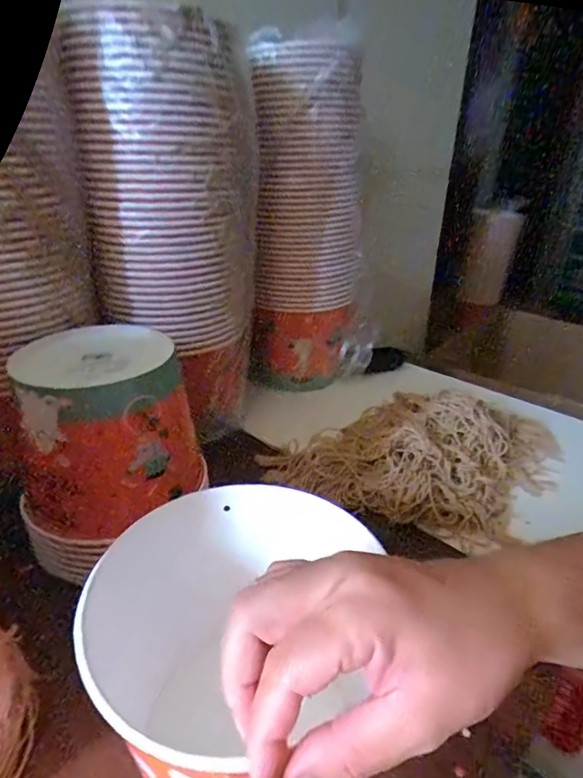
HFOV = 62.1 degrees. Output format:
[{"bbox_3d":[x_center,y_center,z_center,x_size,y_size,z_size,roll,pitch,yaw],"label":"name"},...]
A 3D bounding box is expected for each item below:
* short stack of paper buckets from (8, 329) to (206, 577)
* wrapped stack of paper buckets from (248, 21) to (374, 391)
[{"bbox_3d":[-0.163,0.039,0.426,0.146,0.153,0.145,10,29,15],"label":"short stack of paper buckets"},{"bbox_3d":[0.029,-0.209,0.647,0.129,0.427,0.120,16,31,25],"label":"wrapped stack of paper buckets"}]

